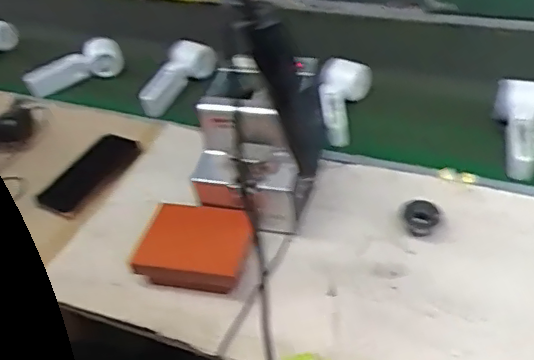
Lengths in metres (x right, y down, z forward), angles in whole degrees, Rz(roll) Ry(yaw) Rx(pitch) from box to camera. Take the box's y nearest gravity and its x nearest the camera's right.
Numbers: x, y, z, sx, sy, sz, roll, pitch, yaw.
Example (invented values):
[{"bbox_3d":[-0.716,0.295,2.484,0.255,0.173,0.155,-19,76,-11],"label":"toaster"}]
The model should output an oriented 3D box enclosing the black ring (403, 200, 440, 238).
[{"bbox_3d":[0.186,0.043,0.708,0.038,0.018,0.046,-8,41,-1],"label":"black ring"}]

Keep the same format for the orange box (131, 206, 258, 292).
[{"bbox_3d":[-0.083,0.080,0.711,0.132,0.036,0.104,5,43,14],"label":"orange box"}]

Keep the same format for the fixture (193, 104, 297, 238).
[{"bbox_3d":[-0.024,-0.014,0.725,0.134,0.136,0.079,13,45,22],"label":"fixture"}]

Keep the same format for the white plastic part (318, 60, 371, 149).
[{"bbox_3d":[0.115,-0.119,0.909,0.073,0.061,0.164,5,55,14],"label":"white plastic part"}]

